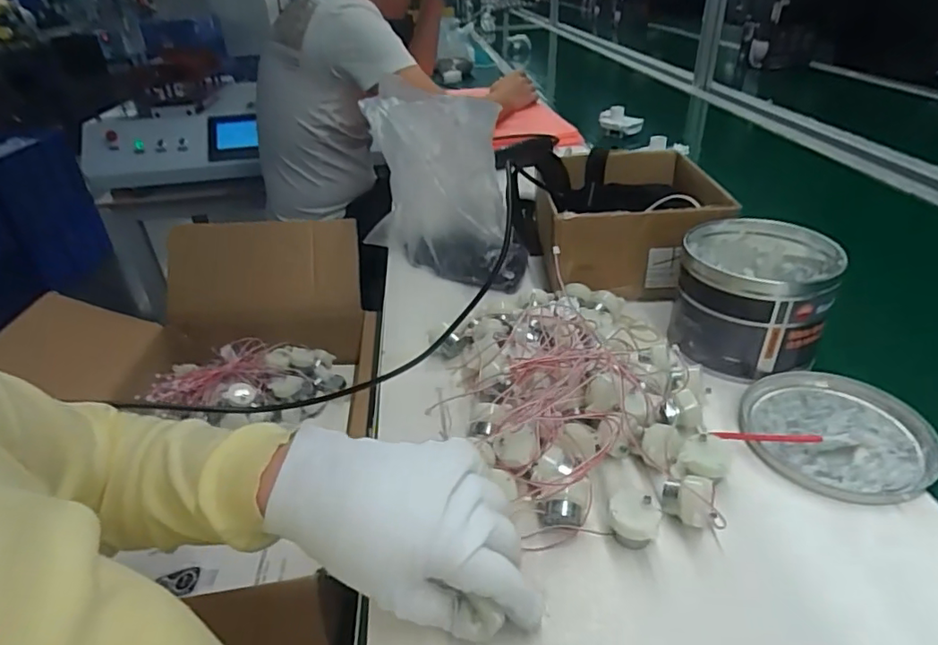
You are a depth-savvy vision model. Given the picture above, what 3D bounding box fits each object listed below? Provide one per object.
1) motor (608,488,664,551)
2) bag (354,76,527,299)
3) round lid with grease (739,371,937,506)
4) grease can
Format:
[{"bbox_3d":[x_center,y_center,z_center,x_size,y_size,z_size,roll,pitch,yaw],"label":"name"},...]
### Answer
[{"bbox_3d":[0.107,0.129,0.359,0.031,0.030,0.027,13,35,24],"label":"motor"},{"bbox_3d":[-0.042,-0.174,0.686,0.214,0.262,0.057,1,10,27],"label":"bag"},{"bbox_3d":[0.284,0.084,0.429,0.128,0.013,0.132,-3,32,2],"label":"round lid with grease"},{"bbox_3d":[0.259,-0.022,0.512,0.119,0.099,0.126,-3,32,2],"label":"grease can"}]

